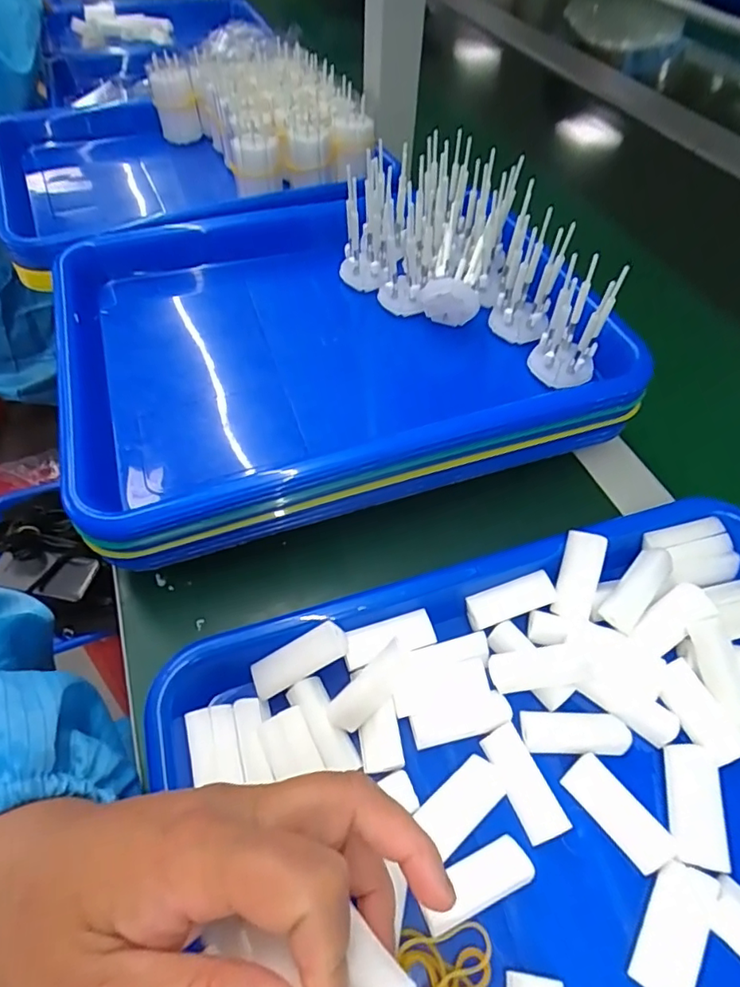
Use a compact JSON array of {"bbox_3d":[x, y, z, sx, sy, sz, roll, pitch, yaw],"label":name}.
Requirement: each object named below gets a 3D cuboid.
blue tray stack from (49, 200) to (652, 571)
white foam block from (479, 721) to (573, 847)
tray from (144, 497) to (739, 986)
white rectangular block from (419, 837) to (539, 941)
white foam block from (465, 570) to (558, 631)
[{"bbox_3d":[-0.029,-0.102,0.359,0.332,0.058,0.257,-14,55,-13],"label":"blue tray stack"},{"bbox_3d":[0.067,0.126,0.234,0.017,0.011,0.045,-21,57,-18],"label":"white foam block"},{"bbox_3d":[0.093,0.138,0.220,0.334,0.033,0.242,-14,55,-13],"label":"tray"},{"bbox_3d":[0.042,0.155,0.212,0.045,0.013,0.018,-18,56,-16],"label":"white rectangular block"},{"bbox_3d":[0.074,0.056,0.281,0.047,0.015,0.015,-14,55,-13],"label":"white foam block"}]

